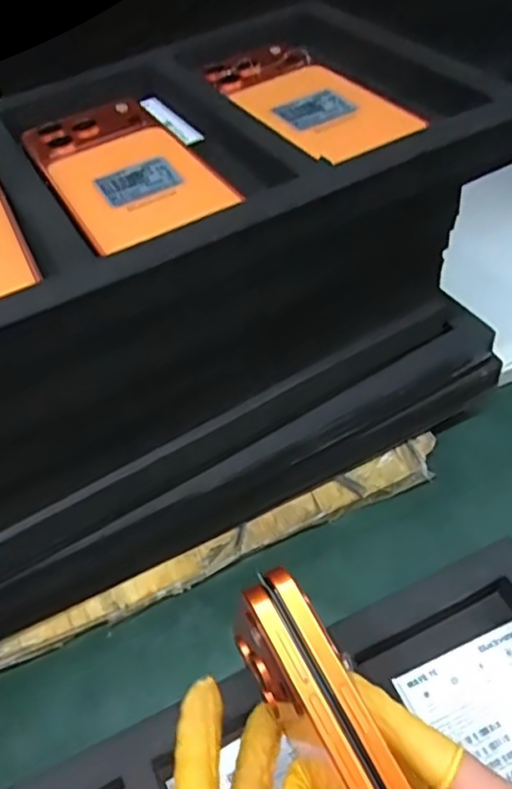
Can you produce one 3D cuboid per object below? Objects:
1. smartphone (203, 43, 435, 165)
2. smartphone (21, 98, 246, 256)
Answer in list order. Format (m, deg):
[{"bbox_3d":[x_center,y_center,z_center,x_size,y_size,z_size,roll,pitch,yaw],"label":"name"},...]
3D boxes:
[{"bbox_3d":[0.030,-0.172,0.357,0.070,0.009,0.151,-23,49,-14],"label":"smartphone"},{"bbox_3d":[-0.073,-0.123,0.333,0.075,0.007,0.141,-24,50,-18],"label":"smartphone"}]

